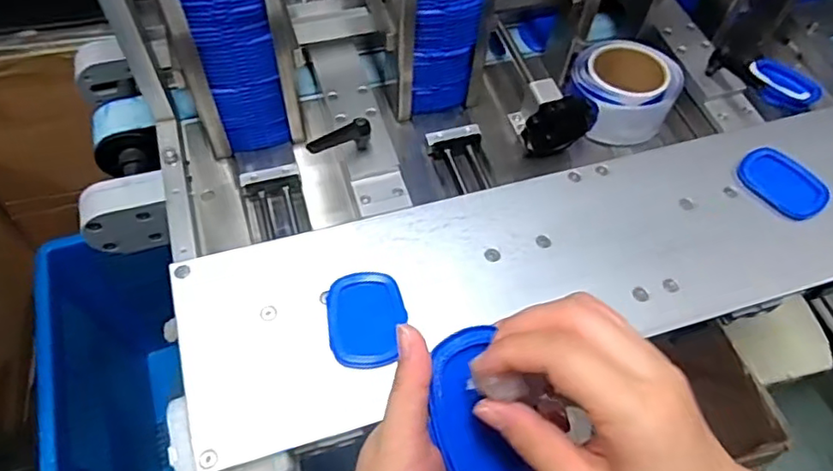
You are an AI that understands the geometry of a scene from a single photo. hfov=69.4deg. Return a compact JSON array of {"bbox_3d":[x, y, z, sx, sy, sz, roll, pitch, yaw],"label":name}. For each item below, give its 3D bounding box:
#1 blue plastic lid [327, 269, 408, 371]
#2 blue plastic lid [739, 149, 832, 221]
[{"bbox_3d":[-0.041,0.069,0.496,0.063,0.013,0.077,-7,59,-8],"label":"blue plastic lid"},{"bbox_3d":[0.363,-0.052,0.597,0.059,0.010,0.084,-39,68,-24],"label":"blue plastic lid"}]

